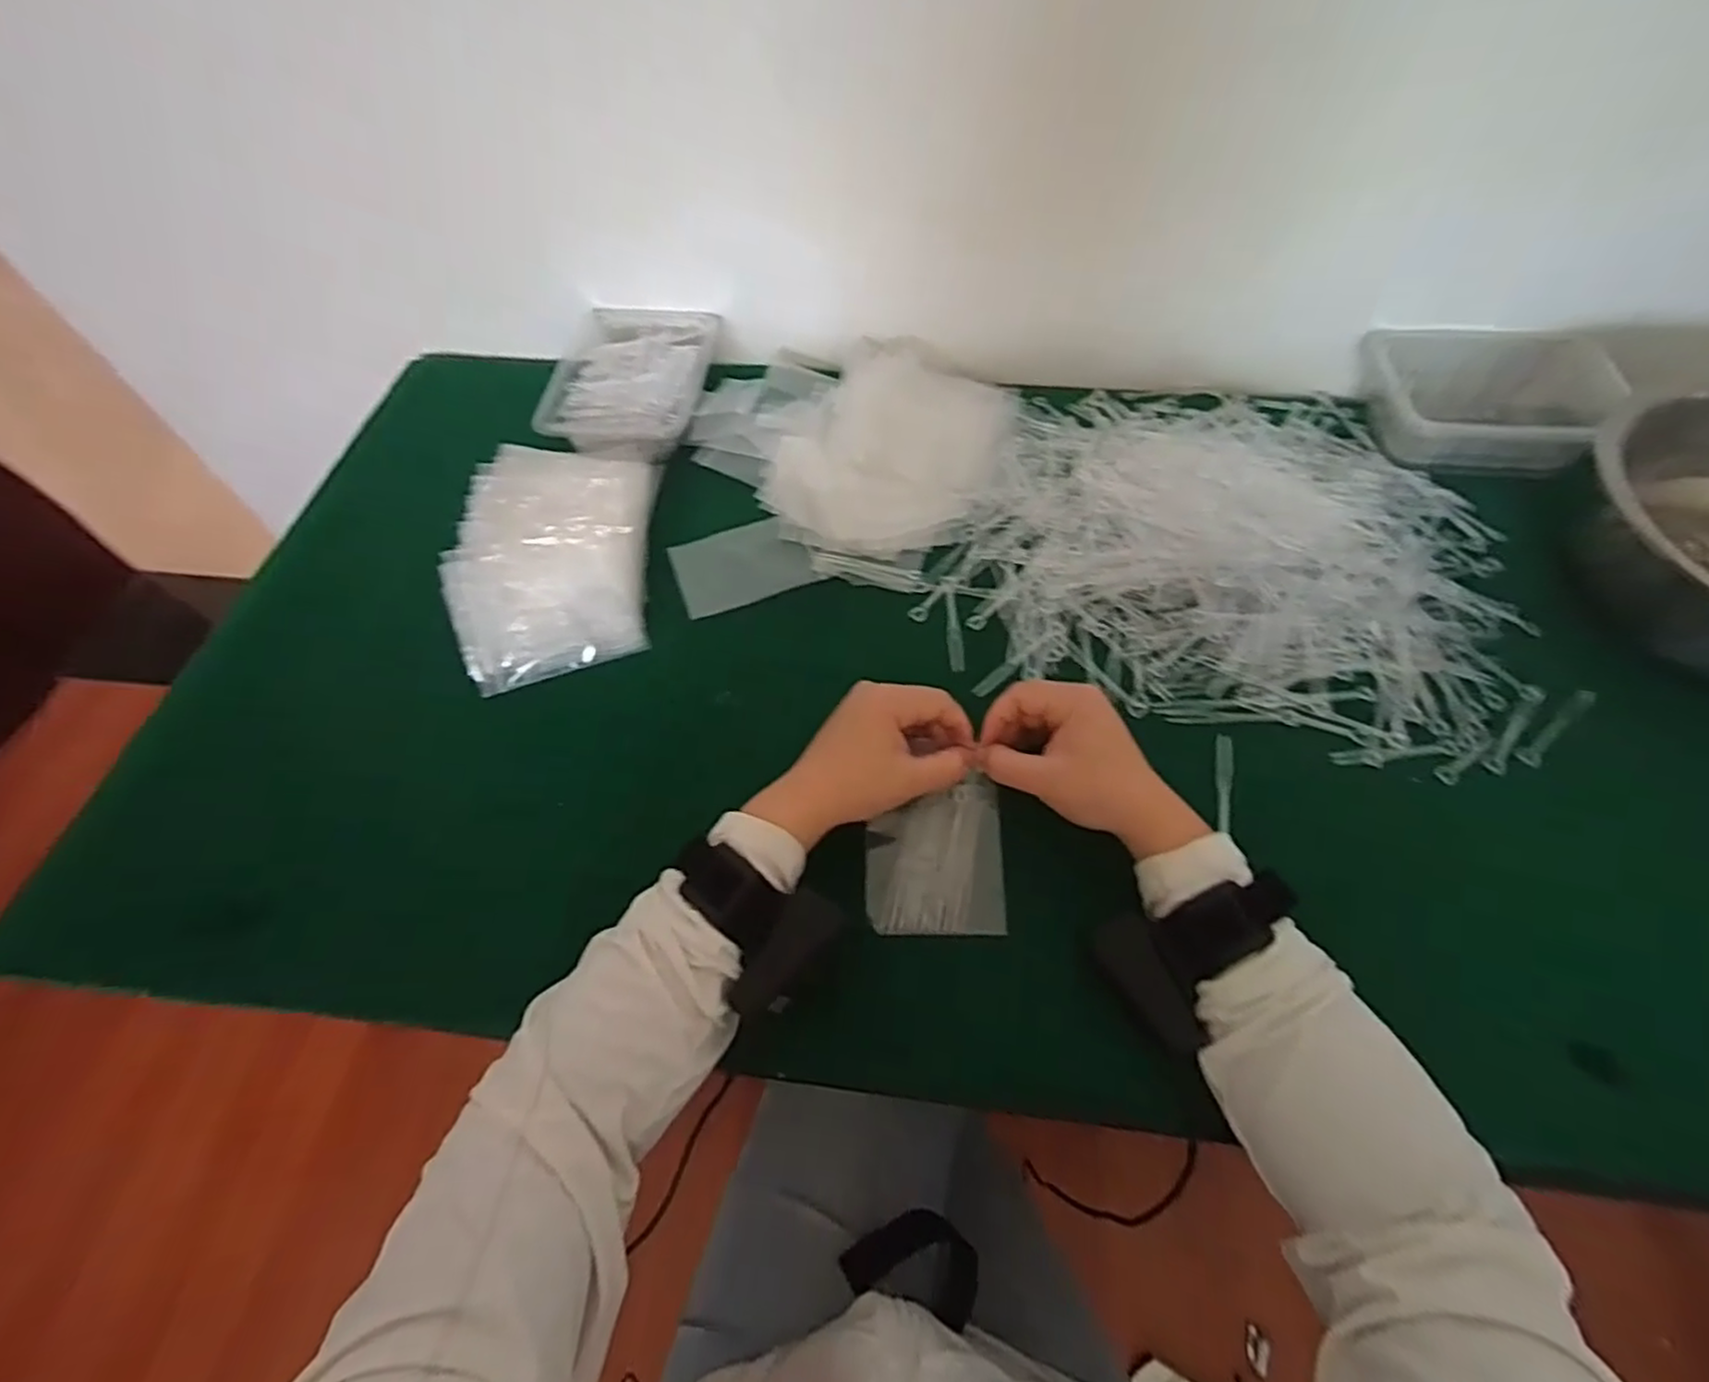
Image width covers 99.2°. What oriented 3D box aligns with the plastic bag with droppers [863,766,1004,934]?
[{"bbox_3d":[0.048,0.100,0.438,0.080,0.019,0.085,0,58,1],"label":"plastic bag with droppers"}]

